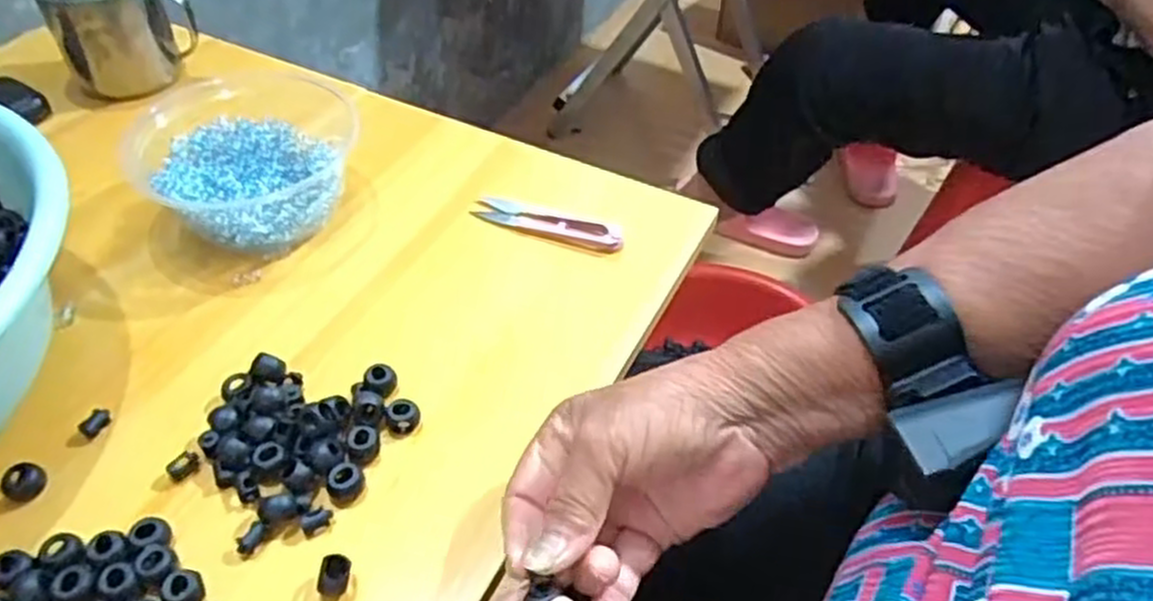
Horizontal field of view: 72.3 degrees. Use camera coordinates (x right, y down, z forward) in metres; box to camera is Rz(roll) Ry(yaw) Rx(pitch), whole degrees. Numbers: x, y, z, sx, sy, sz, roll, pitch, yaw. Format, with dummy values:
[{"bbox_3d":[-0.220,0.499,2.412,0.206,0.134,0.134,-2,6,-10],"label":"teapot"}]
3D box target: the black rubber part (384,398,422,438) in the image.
[{"bbox_3d":[-0.089,0.061,0.406,0.018,0.012,0.016,-8,45,-10],"label":"black rubber part"}]

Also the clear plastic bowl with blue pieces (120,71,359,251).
[{"bbox_3d":[-0.213,-0.095,0.514,0.127,0.046,0.138,1,44,-1],"label":"clear plastic bowl with blue pieces"}]

